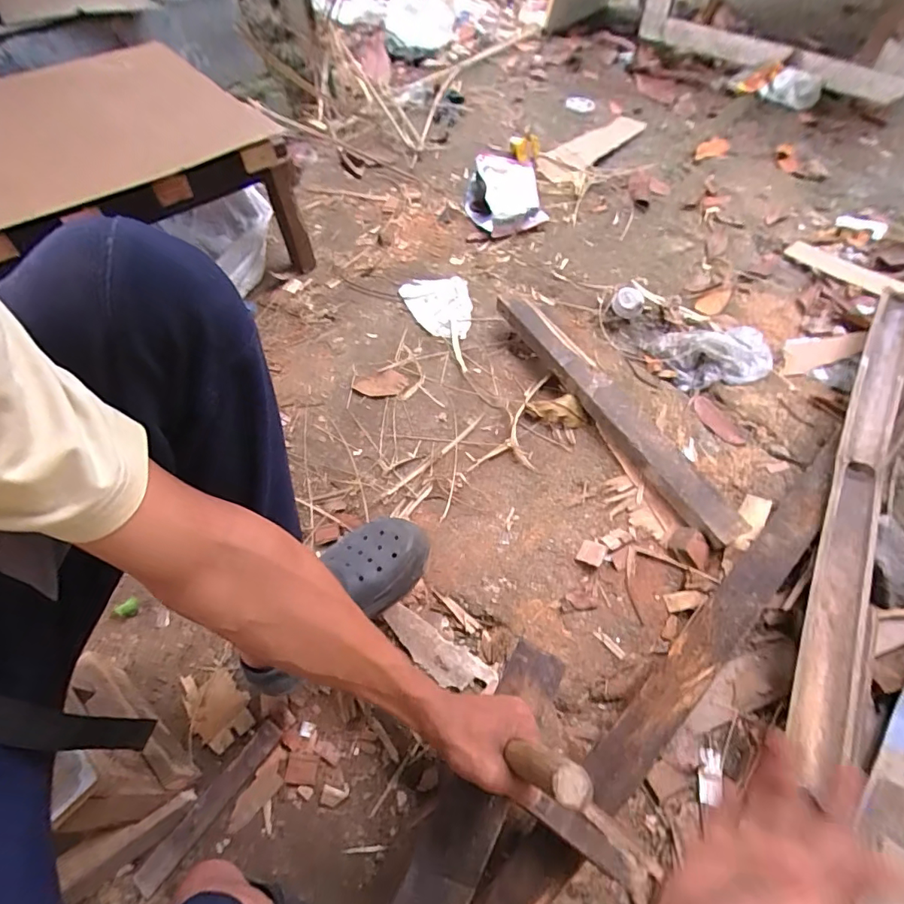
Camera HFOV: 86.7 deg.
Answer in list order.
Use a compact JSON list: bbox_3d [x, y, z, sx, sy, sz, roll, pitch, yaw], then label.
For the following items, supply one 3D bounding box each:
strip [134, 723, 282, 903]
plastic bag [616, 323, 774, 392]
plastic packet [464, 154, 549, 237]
[{"bbox_3d":[-0.303,0.442,0.605,0.032,0.016,0.206,32,64,19],"label":"strip"},{"bbox_3d":[0.525,-0.222,1.017,0.303,0.045,0.190,7,59,7],"label":"plastic bag"},{"bbox_3d":[0.146,-0.681,1.288,0.202,0.111,0.208,-10,58,-6],"label":"plastic packet"}]

